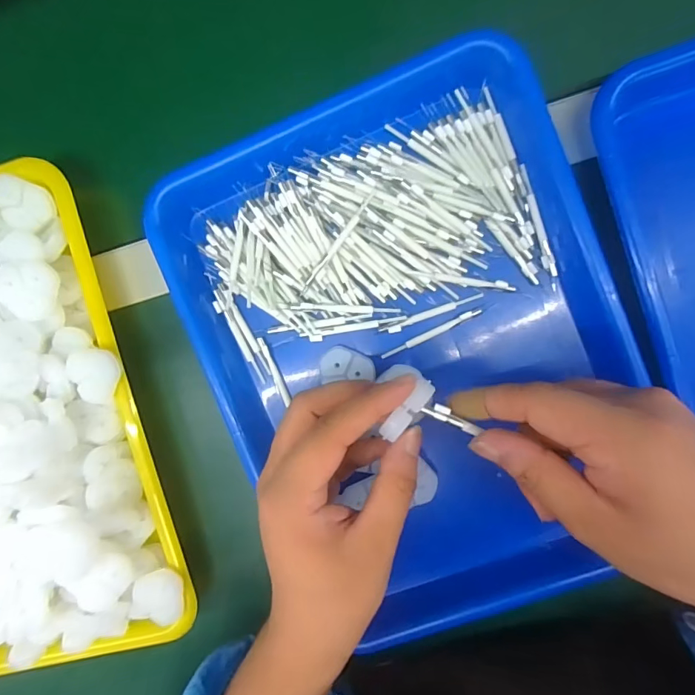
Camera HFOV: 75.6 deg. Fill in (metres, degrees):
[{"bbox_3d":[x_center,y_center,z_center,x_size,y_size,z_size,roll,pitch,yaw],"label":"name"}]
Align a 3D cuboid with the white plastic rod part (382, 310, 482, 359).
[{"bbox_3d":[0.055,-0.009,0.294,0.068,0.004,0.005,-27,92,7],"label":"white plastic rod part"}]

